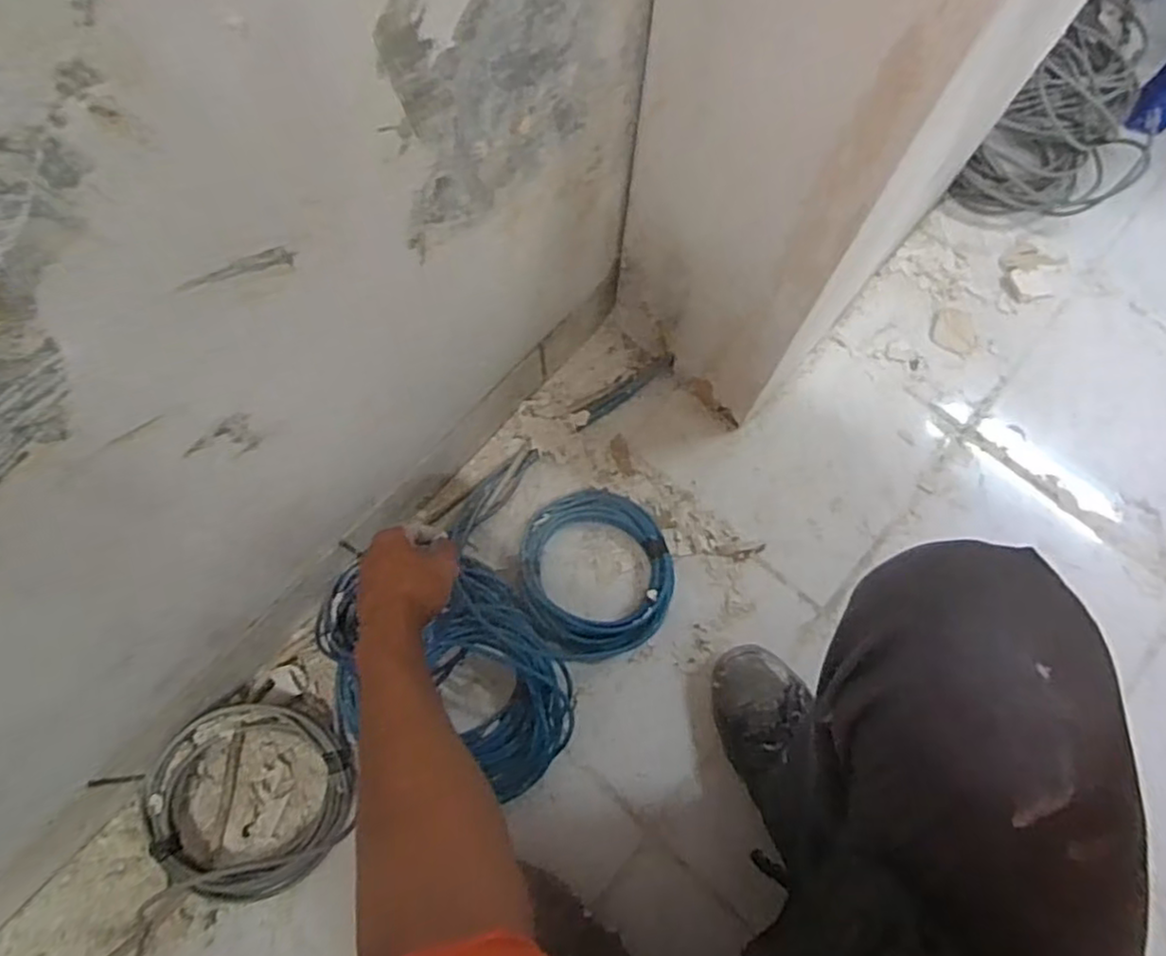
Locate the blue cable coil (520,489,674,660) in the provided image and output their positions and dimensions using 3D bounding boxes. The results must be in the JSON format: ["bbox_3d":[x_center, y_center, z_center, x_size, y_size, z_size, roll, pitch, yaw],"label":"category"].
[{"bbox_3d":[0.017,0.103,0.777,0.164,0.052,0.187,-10,73,-4],"label":"blue cable coil"}]

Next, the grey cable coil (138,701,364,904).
[{"bbox_3d":[-0.332,0.318,0.692,0.175,0.055,0.183,0,73,-1],"label":"grey cable coil"}]

